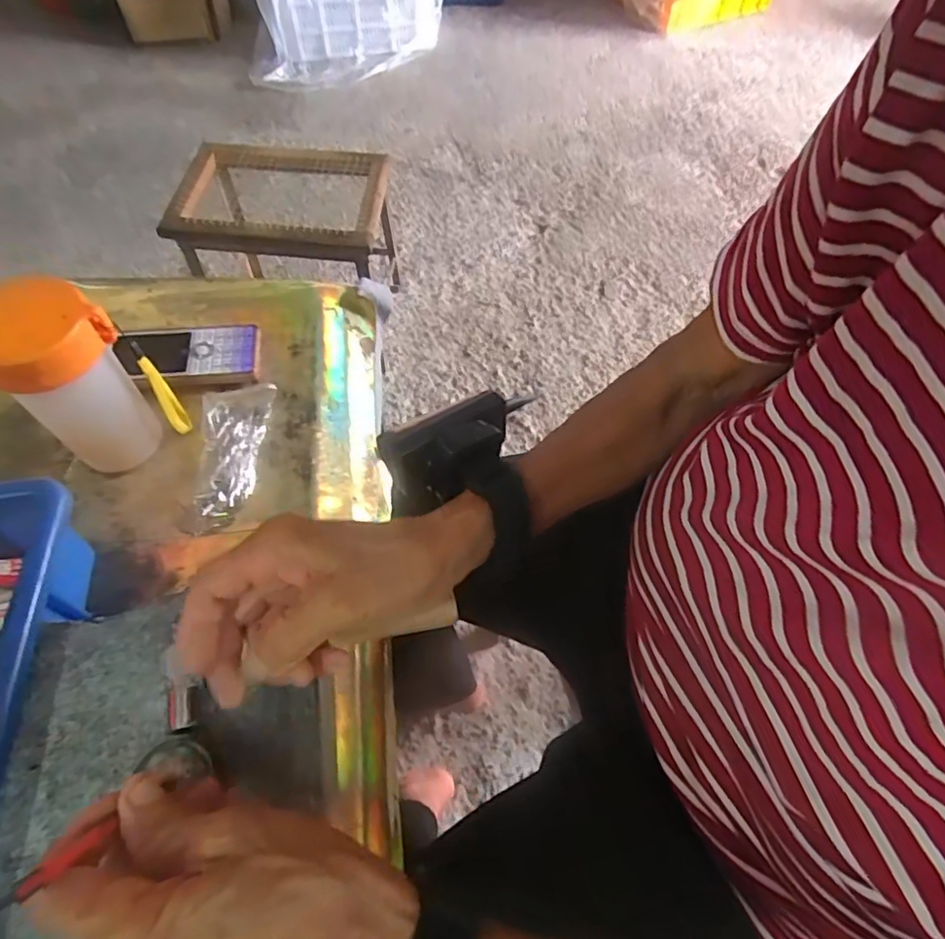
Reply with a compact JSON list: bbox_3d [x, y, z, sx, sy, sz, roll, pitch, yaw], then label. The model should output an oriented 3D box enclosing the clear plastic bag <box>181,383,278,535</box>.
[{"bbox_3d":[-0.185,-0.009,0.436,0.053,0.017,0.117,2,65,0],"label":"clear plastic bag"}]

